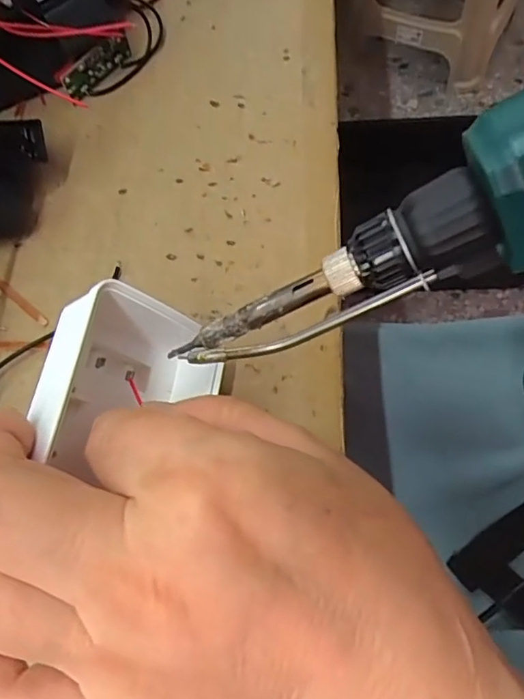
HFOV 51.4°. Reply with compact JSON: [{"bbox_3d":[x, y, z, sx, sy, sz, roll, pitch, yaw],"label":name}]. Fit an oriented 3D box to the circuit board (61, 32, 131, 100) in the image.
[{"bbox_3d":[-0.082,-0.142,0.271,0.005,0.018,0.045,31,72,15],"label":"circuit board"}]

